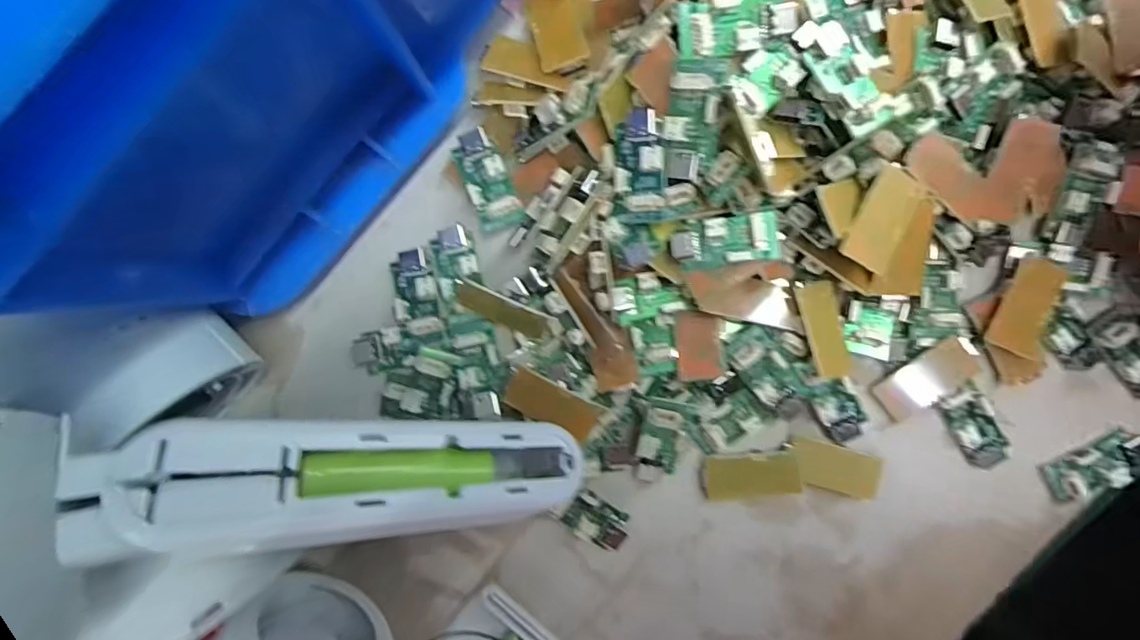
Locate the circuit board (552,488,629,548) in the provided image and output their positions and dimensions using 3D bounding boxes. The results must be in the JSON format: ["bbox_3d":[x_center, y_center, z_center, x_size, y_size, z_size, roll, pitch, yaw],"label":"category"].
[{"bbox_3d":[0.008,0.067,0.178,0.025,0.008,0.014,37,91,-1],"label":"circuit board"}]

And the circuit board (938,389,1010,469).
[{"bbox_3d":[0.135,0.036,0.176,0.015,0.006,0.028,-32,91,0],"label":"circuit board"}]

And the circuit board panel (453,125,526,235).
[{"bbox_3d":[-0.027,-0.046,0.172,0.015,0.006,0.032,-21,91,0],"label":"circuit board panel"}]

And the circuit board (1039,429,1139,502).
[{"bbox_3d":[0.173,0.048,0.174,0.031,0.005,0.014,-27,91,0],"label":"circuit board"}]

